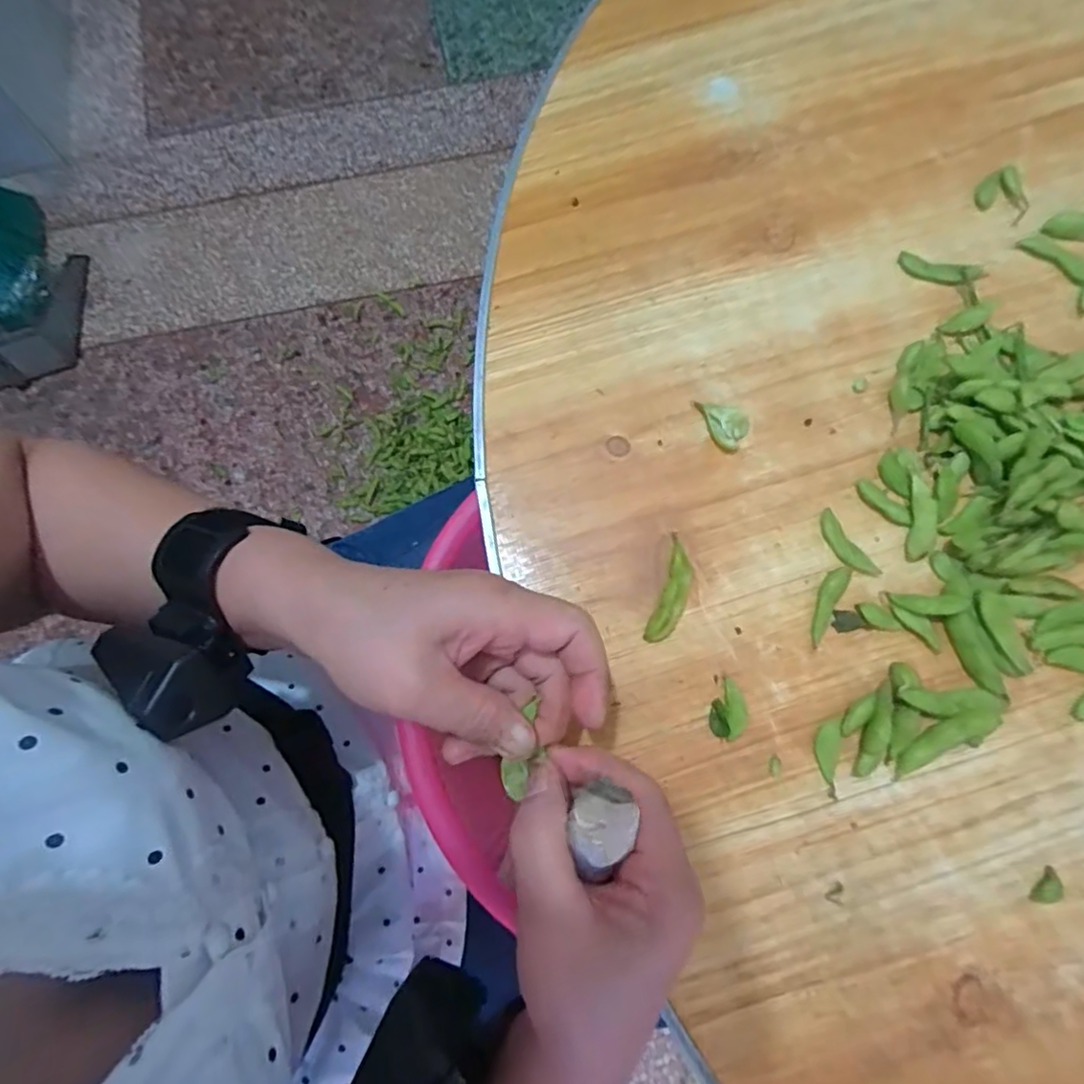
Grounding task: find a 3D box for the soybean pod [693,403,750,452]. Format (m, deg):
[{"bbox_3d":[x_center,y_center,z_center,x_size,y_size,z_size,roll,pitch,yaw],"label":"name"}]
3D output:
[{"bbox_3d":[0.100,-0.065,0.330,0.019,0.009,0.031,-20,76,-4],"label":"soybean pod"}]

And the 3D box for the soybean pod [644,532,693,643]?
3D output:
[{"bbox_3d":[0.066,0.025,0.305,0.016,0.014,0.053,17,77,5],"label":"soybean pod"}]

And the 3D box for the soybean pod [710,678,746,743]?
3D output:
[{"bbox_3d":[0.092,0.082,0.293,0.017,0.006,0.027,25,78,7],"label":"soybean pod"}]

